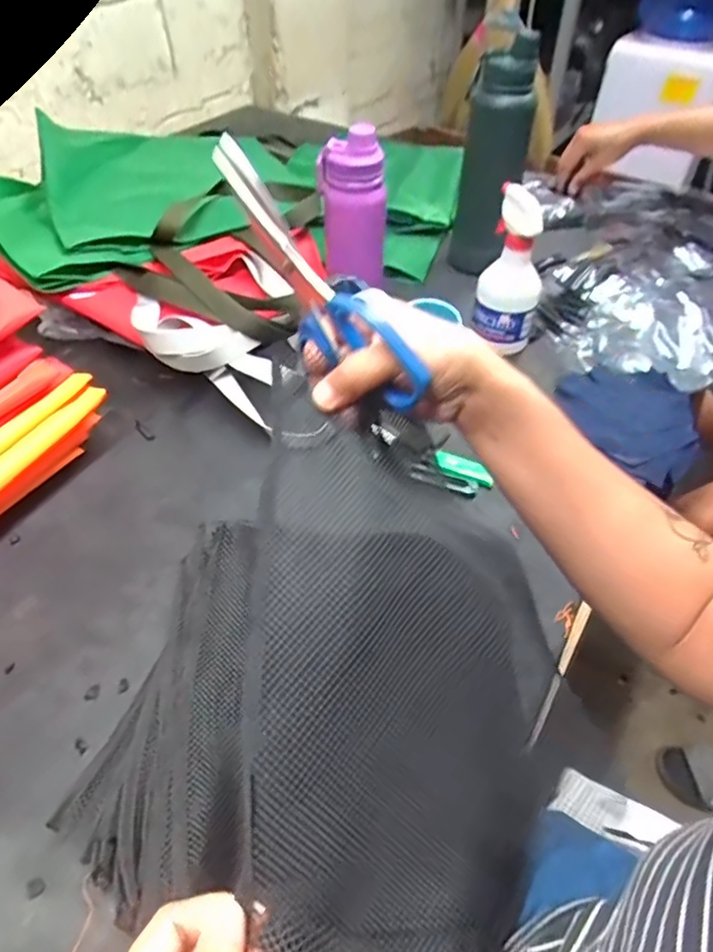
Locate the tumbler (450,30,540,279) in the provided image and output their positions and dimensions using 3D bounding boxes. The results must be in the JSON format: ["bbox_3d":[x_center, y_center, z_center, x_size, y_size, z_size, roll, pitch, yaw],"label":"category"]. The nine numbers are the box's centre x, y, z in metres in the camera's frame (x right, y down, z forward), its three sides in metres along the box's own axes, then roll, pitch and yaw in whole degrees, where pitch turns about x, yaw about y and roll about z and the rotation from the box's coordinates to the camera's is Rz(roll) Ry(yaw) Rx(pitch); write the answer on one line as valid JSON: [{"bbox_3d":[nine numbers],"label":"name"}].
[{"bbox_3d":[0.188,-0.437,0.803,0.084,0.282,0.067,14,49,11],"label":"tumbler"}]

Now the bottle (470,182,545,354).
[{"bbox_3d":[0.193,-0.246,0.708,0.076,0.187,0.067,16,49,13],"label":"bottle"}]

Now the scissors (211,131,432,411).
[{"bbox_3d":[-0.028,-0.110,0.333,0.011,0.053,0.175,-39,90,-31],"label":"scissors"}]

